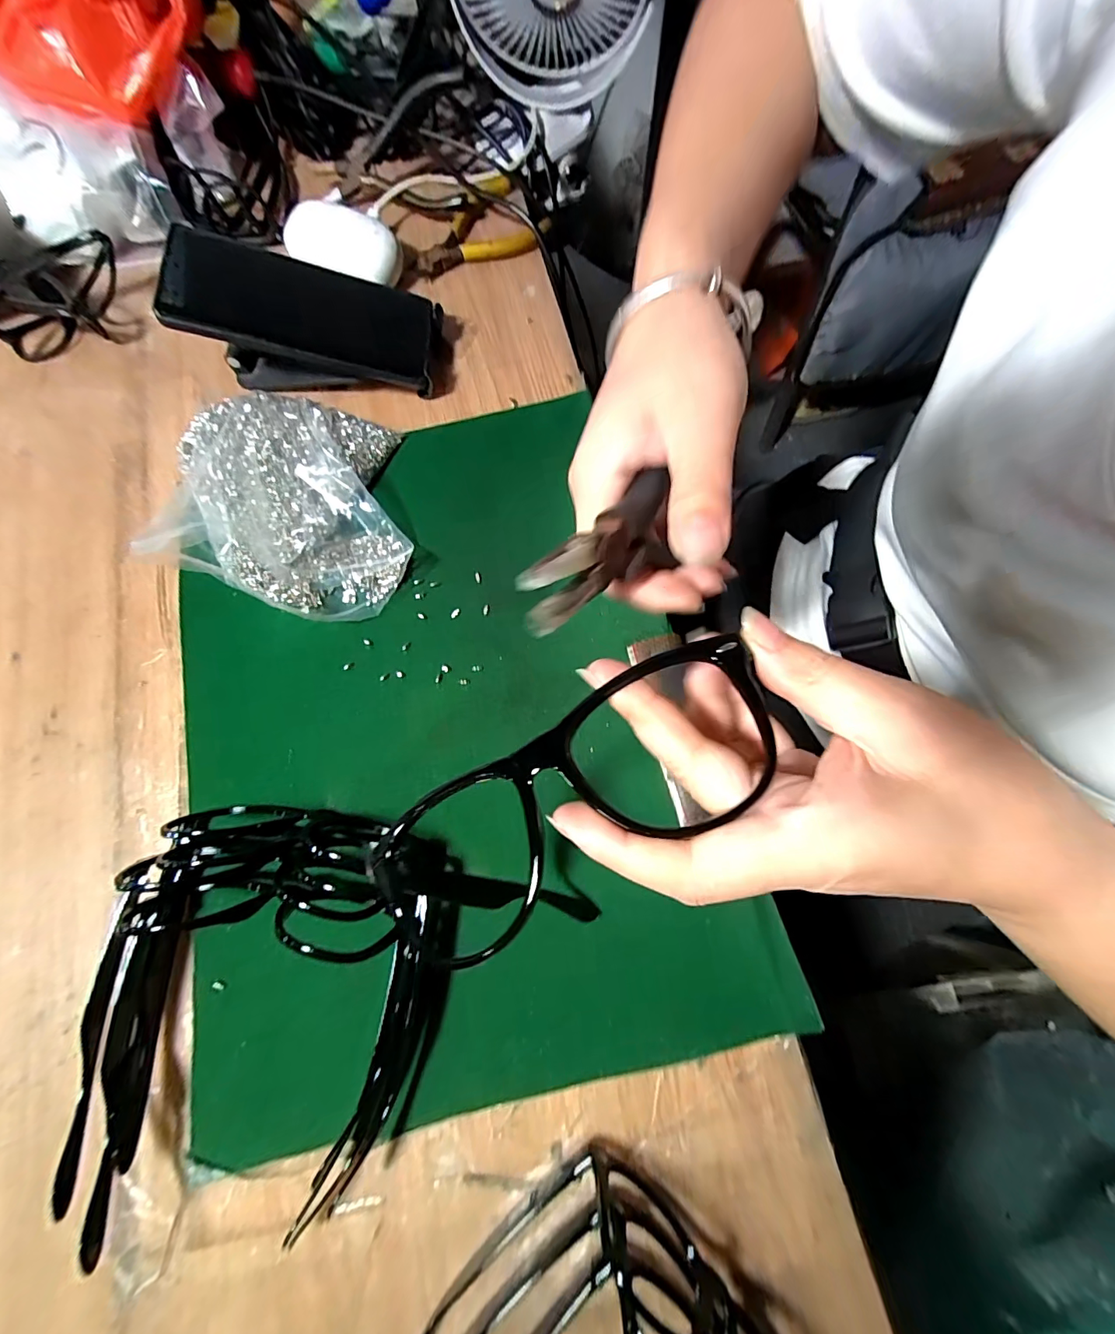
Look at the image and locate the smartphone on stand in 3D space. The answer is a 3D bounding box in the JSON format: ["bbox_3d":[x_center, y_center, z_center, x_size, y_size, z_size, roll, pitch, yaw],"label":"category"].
[{"bbox_3d":[-0.171,-0.247,0.339,0.160,0.077,0.081,-2,75,1],"label":"smartphone on stand"}]

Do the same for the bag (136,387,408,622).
[{"bbox_3d":[-0.176,-0.115,0.320,0.168,0.038,0.146,16,77,6],"label":"bag"}]

